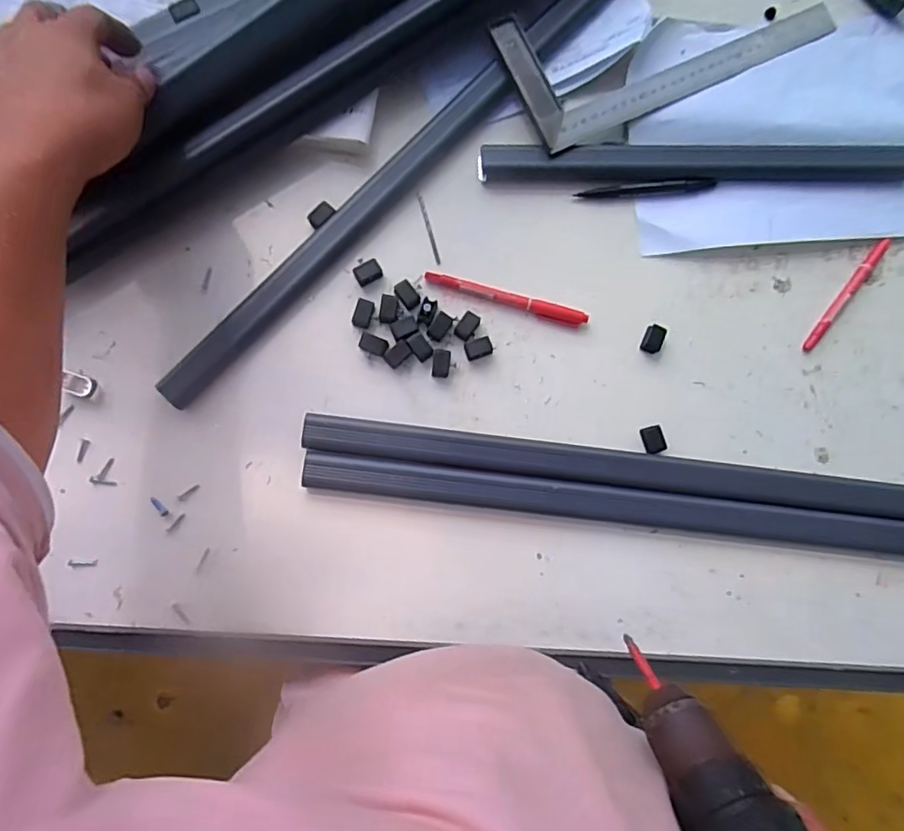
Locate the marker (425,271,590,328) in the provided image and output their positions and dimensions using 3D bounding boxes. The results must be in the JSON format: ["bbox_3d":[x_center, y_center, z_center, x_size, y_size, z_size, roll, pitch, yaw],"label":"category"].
[{"bbox_3d":[0.045,-0.096,0.472,0.136,0.010,0.015,15,86,-1],"label":"marker"}]

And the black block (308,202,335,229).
[{"bbox_3d":[-0.108,-0.166,0.470,0.022,0.007,0.014,-41,88,-4],"label":"black block"}]

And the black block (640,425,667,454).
[{"bbox_3d":[0.167,0.020,0.470,0.016,0.006,0.023,-15,87,-3],"label":"black block"}]

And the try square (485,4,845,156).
[{"bbox_3d":[0.183,-0.329,0.486,0.287,0.027,0.113,-26,87,-4],"label":"try square"}]

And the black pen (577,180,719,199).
[{"bbox_3d":[0.168,-0.194,0.486,0.119,0.007,0.009,-4,86,-2],"label":"black pen"}]

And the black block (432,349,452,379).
[{"bbox_3d":[-0.008,-0.042,0.465,0.015,0.006,0.023,7,86,-2],"label":"black block"}]

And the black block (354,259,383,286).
[{"bbox_3d":[-0.069,-0.118,0.468,0.022,0.005,0.017,-31,88,-4],"label":"black block"}]

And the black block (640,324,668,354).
[{"bbox_3d":[0.171,-0.065,0.480,0.018,0.007,0.022,21,86,-1],"label":"black block"}]

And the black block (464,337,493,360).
[{"bbox_3d":[0.022,-0.056,0.471,0.023,0.004,0.016,-18,87,-3],"label":"black block"}]

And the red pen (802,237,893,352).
[{"bbox_3d":[0.336,-0.103,0.483,0.010,0.009,0.116,38,86,1],"label":"red pen"}]

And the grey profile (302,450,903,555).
[{"bbox_3d":[0.172,0.080,0.479,0.580,0.026,0.031,7,86,-2],"label":"grey profile"}]

